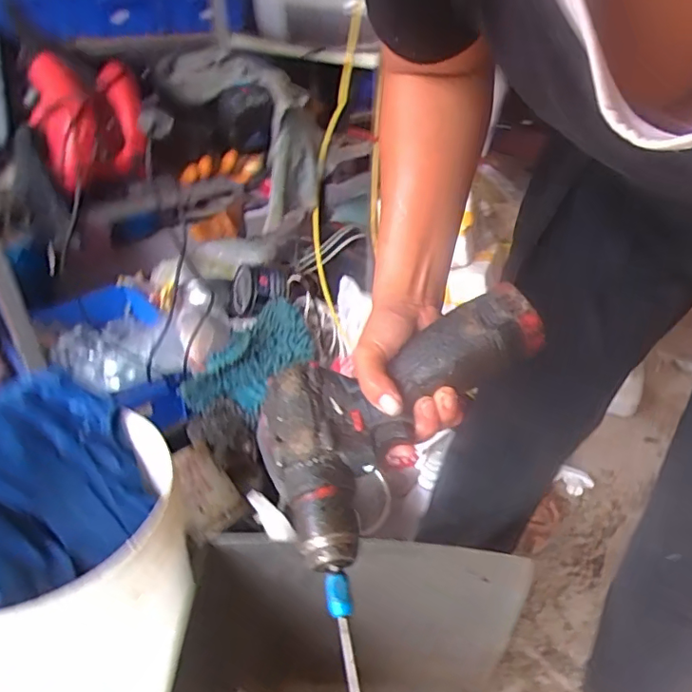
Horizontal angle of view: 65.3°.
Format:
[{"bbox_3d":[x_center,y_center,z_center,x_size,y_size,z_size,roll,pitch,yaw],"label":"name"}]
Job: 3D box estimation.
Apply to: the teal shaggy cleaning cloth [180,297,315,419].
[{"bbox_3d":[-0.159,0.018,1.044,0.160,0.069,0.305,16,38,20],"label":"teal shaggy cleaning cloth"}]

